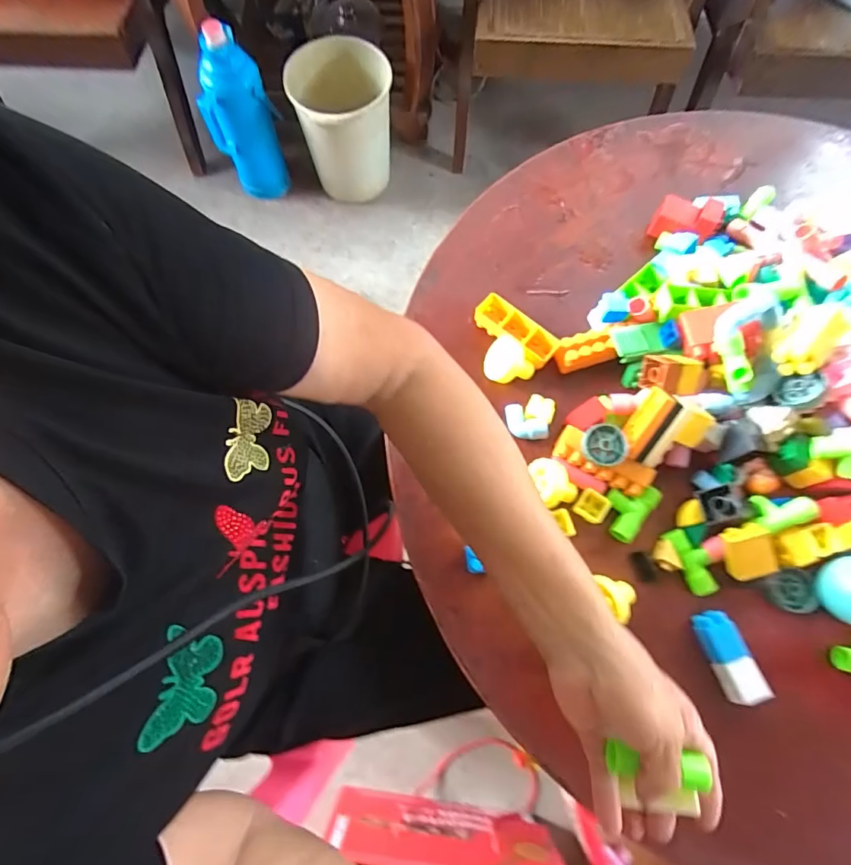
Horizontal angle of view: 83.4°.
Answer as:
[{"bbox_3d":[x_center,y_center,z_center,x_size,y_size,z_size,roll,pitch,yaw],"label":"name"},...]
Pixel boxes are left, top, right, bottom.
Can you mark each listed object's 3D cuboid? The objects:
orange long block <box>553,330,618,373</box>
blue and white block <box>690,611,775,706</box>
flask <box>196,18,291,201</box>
[{"bbox_3d":[0.163,-0.083,0.489,0.061,0.023,0.031,-16,73,-5],"label":"orange long block"},{"bbox_3d":[0.254,0.186,0.399,0.027,0.024,0.069,-16,73,-5],"label":"blue and white block"},{"bbox_3d":[-0.458,-0.773,1.198,0.164,0.352,0.113,-25,74,-7],"label":"flask"}]

